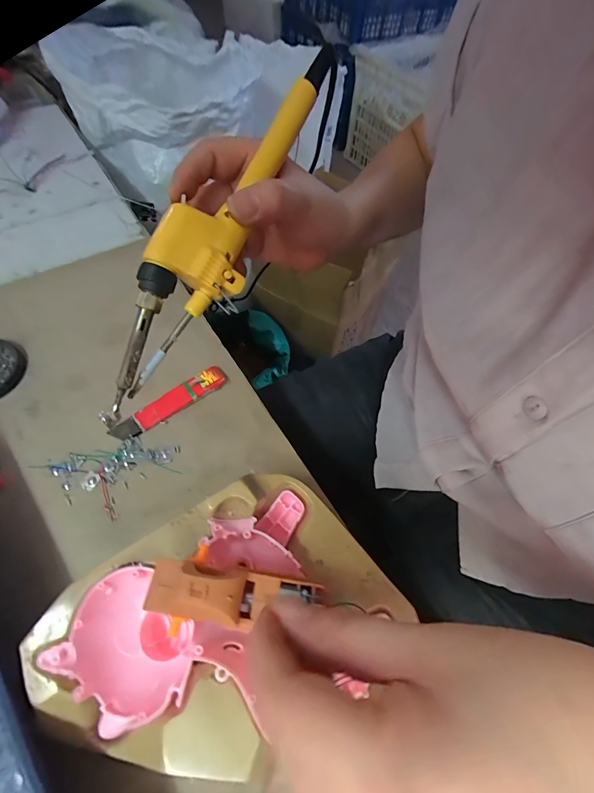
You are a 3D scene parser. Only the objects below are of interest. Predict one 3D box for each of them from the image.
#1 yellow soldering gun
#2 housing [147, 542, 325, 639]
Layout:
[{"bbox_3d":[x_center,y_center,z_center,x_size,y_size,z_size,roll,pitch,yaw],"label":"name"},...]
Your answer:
[{"bbox_3d":[-0.037,-0.103,0.191,0.035,0.032,0.236,29,85,14],"label":"yellow soldering gun"},{"bbox_3d":[-0.029,0.095,0.169,0.082,0.023,0.031,9,57,-11],"label":"housing"}]

